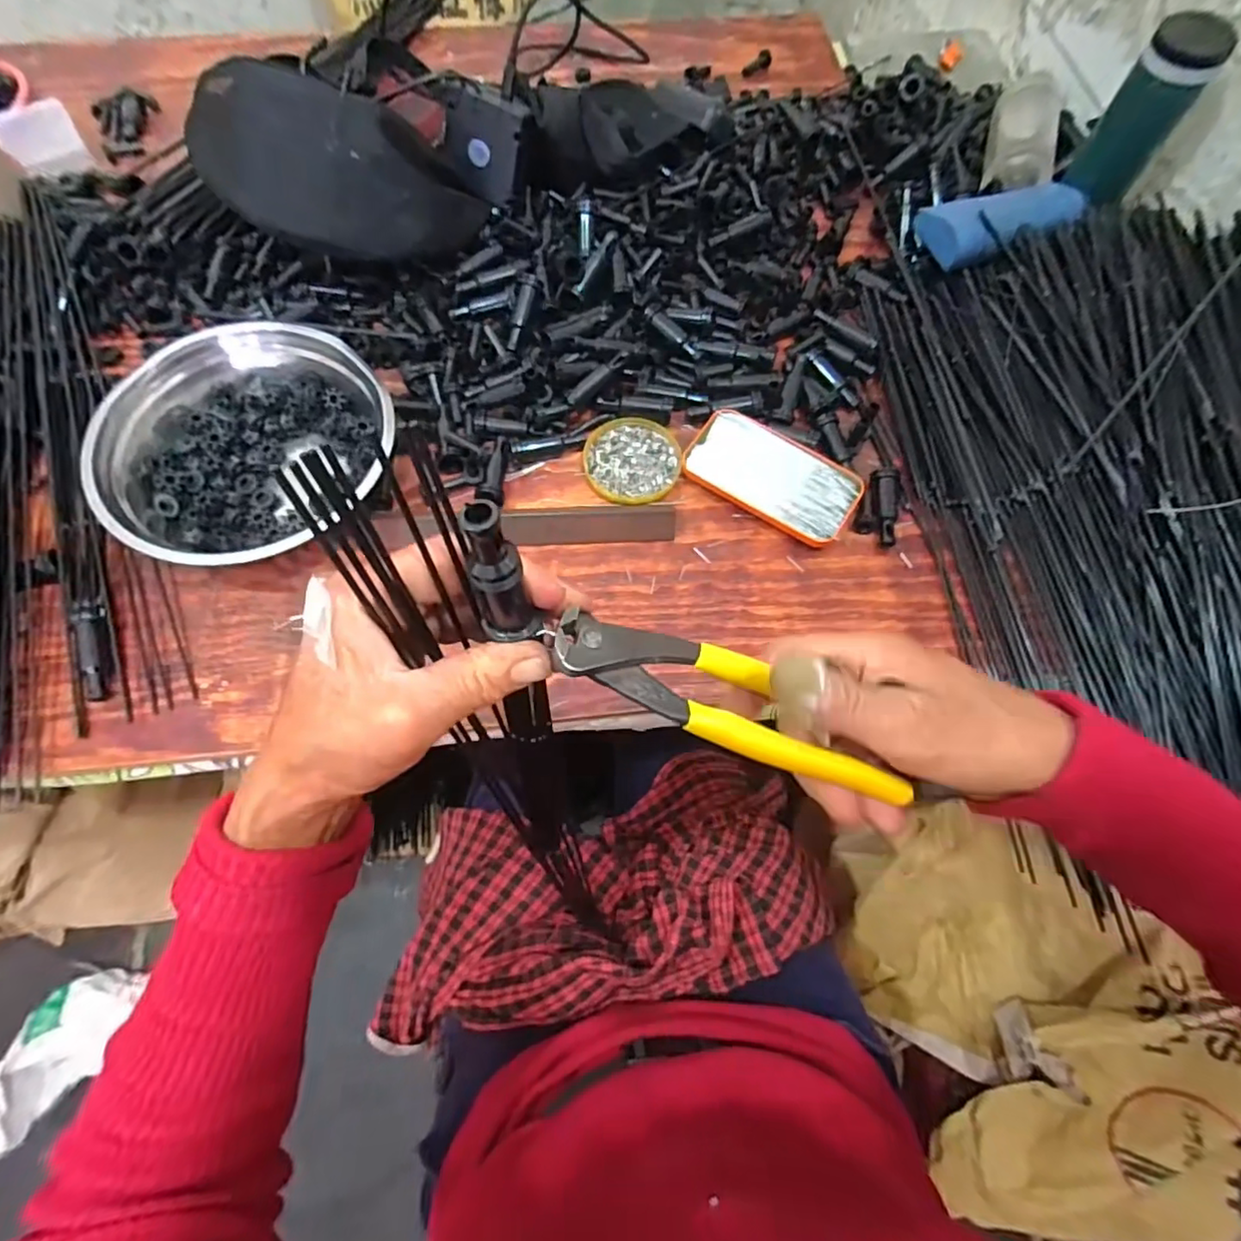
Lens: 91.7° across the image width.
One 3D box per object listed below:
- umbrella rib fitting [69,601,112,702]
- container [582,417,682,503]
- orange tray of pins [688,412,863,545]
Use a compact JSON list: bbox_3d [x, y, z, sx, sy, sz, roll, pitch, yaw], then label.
[{"bbox_3d":[-0.394,0.019,0.450,0.022,0.018,0.078,-23,71,-10],"label":"umbrella rib fitting"},{"bbox_3d":[0.011,-0.142,0.530,0.082,0.012,0.083,1,68,-2],"label":"container"},{"bbox_3d":[0.130,-0.124,0.516,0.144,0.020,0.075,32,71,11],"label":"orange tray of pins"}]

